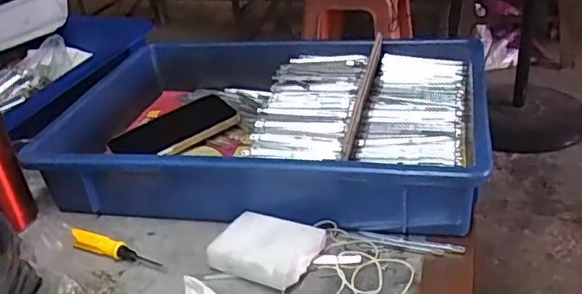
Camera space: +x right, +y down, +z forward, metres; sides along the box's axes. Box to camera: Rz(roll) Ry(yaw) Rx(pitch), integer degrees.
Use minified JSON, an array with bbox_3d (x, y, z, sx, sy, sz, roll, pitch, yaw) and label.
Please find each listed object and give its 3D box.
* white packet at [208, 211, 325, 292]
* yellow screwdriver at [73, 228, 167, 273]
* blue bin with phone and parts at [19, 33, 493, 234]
[{"bbox_3d":[-0.020,0.087,0.495,0.081,0.027,0.058,13,34,28],"label":"white packet"},{"bbox_3d":[-0.154,0.090,0.524,0.099,0.017,0.018,8,32,20],"label":"yellow screwdriver"},{"bbox_3d":[-0.027,-0.028,0.636,0.443,0.086,0.291,3,30,14],"label":"blue bin with phone and parts"}]

